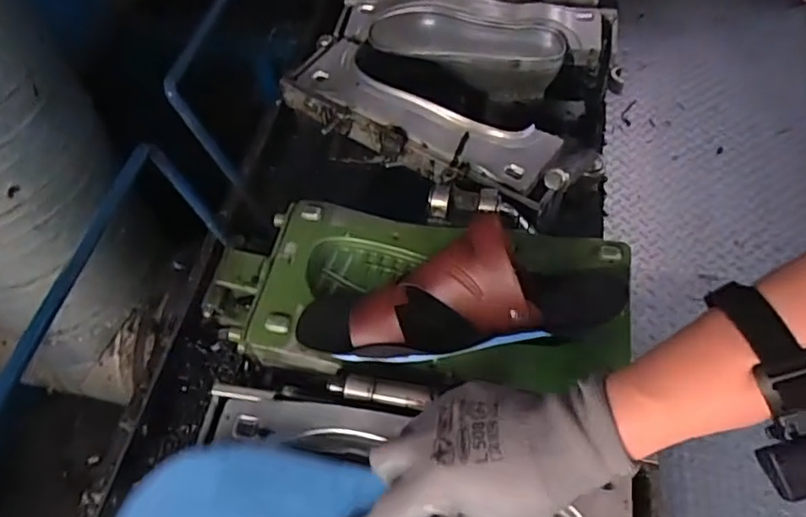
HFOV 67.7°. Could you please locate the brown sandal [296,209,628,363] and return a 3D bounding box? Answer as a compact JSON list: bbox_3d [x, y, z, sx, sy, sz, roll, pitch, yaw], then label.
[{"bbox_3d":[0.046,0.026,0.530,0.271,0.087,0.116,-11,55,-2],"label":"brown sandal"}]

